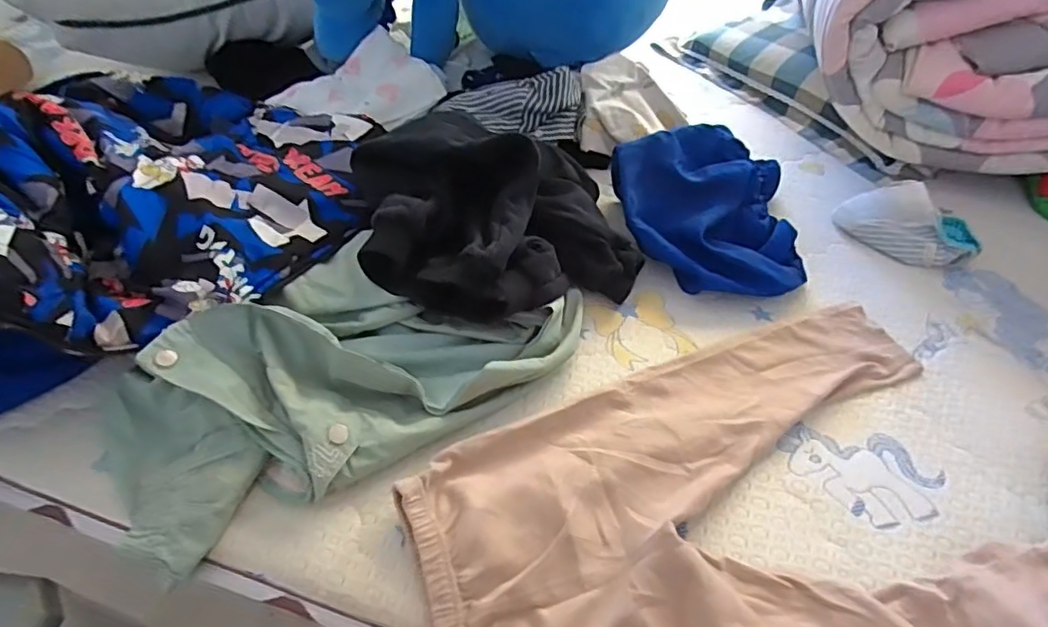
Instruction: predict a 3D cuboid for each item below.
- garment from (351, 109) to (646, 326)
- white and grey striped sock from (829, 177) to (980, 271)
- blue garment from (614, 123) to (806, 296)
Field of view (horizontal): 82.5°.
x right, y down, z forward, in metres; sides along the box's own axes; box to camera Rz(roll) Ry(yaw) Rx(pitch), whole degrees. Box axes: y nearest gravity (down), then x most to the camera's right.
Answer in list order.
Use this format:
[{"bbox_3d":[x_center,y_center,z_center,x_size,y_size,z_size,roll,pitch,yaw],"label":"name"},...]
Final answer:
[{"bbox_3d":[-0.029,-0.111,0.660,0.301,0.123,0.261,-6,46,-7],"label":"garment"},{"bbox_3d":[0.476,-0.112,0.740,0.154,0.066,0.068,34,54,29],"label":"white and grey striped sock"},{"bbox_3d":[0.220,-0.134,0.726,0.226,0.105,0.229,6,46,5],"label":"blue garment"}]

